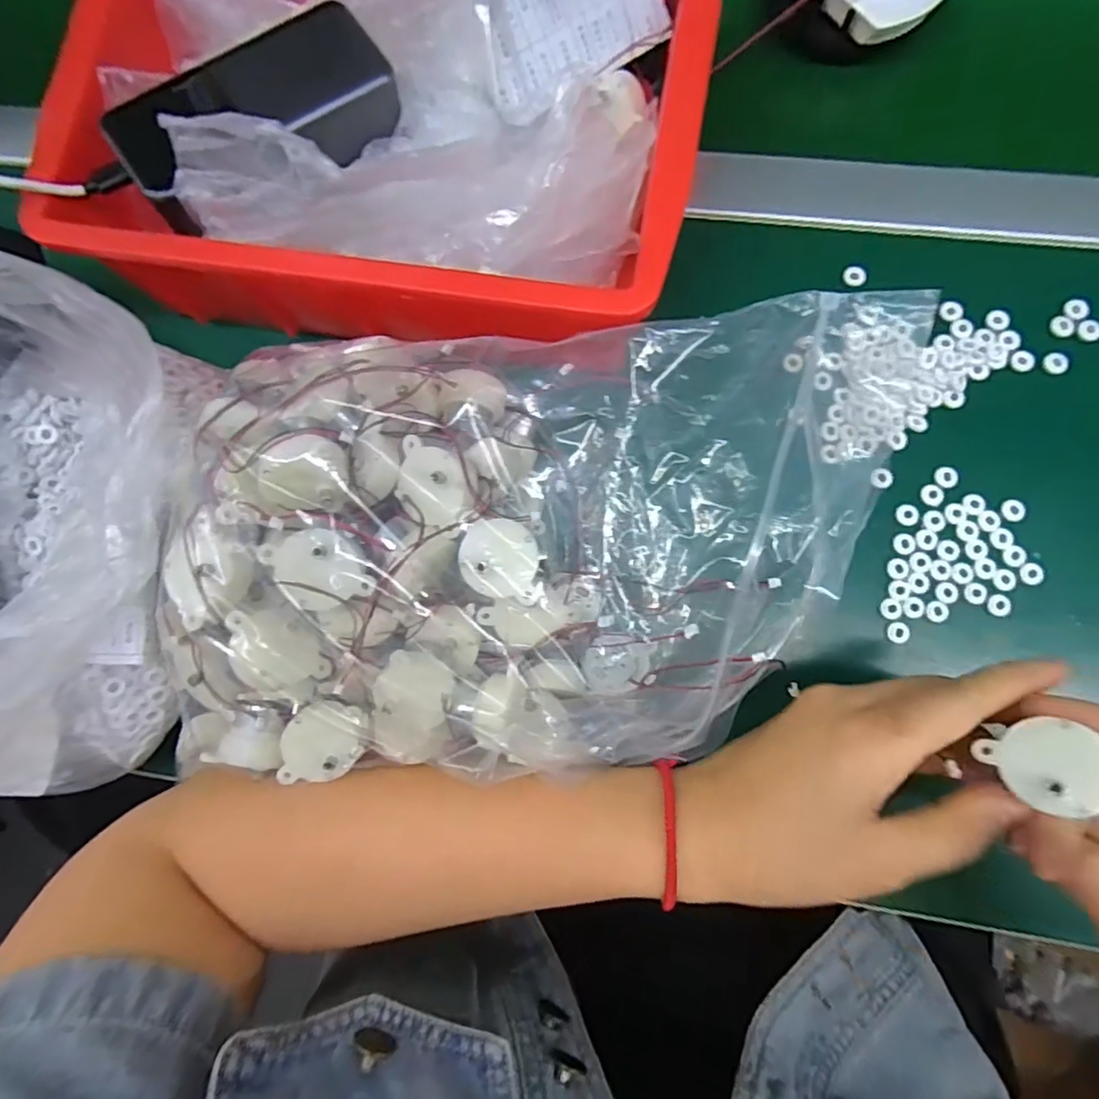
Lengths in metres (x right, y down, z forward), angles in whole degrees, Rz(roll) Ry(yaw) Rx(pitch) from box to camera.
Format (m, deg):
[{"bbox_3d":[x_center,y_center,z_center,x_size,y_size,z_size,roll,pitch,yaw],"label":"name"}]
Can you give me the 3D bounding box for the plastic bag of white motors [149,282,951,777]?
[{"bbox_3d":[-0.015,-0.002,0.248,0.303,0.088,0.178,-2,75,2],"label":"plastic bag of white motors"}]

